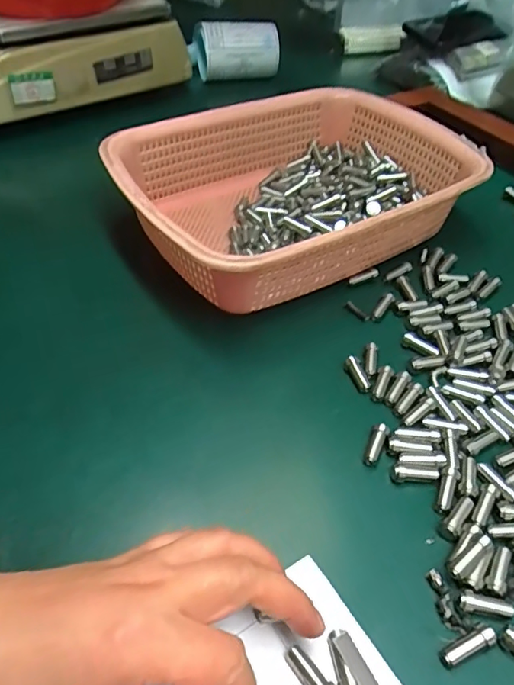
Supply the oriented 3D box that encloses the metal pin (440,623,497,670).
[{"bbox_3d":[0.100,0.145,0.248,0.028,0.010,0.009,-27,51,-8],"label":"metal pin"}]

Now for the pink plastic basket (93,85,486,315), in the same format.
[{"bbox_3d":[0.030,-0.137,0.458,0.290,0.075,0.213,-26,52,-23],"label":"pink plastic basket"}]

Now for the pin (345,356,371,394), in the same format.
[{"bbox_3d":[0.071,0.023,0.362,0.009,0.011,0.027,-12,48,-12],"label":"pin"}]

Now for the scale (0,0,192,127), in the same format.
[{"bbox_3d":[-0.297,-0.385,0.657,0.317,0.094,0.257,-29,53,-25],"label":"scale"}]

